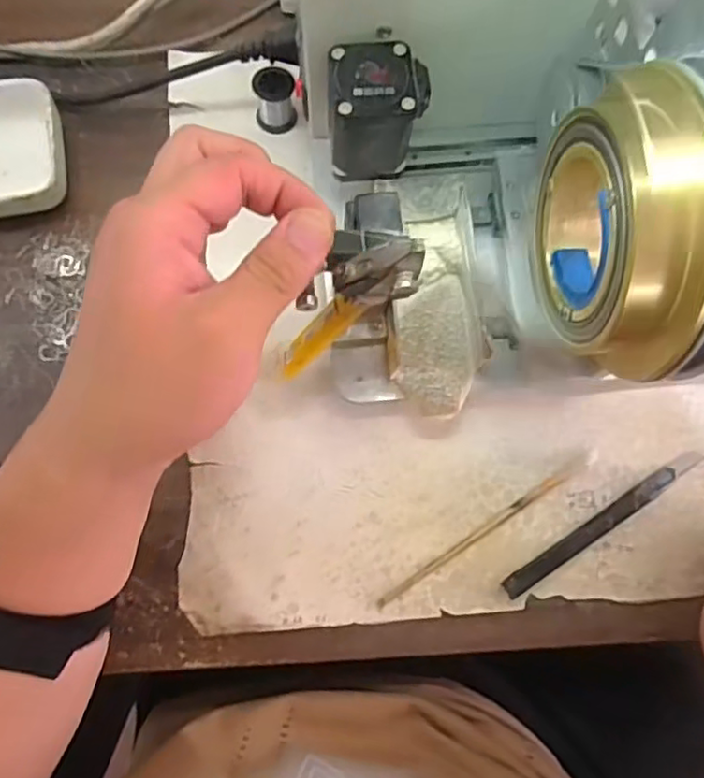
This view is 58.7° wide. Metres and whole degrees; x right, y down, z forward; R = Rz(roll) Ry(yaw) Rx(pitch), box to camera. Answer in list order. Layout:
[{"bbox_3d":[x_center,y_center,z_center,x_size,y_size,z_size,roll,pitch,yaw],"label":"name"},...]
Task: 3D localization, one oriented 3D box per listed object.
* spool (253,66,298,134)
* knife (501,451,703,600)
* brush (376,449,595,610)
[{"bbox_3d":[-0.050,-0.189,0.408,0.026,0.034,0.022,4,77,0],"label":"spool"},{"bbox_3d":[0.150,0.078,0.373,0.145,0.008,0.014,-33,80,-7],"label":"knife"},{"bbox_3d":[0.081,0.081,0.373,0.156,0.004,0.008,-33,80,-7],"label":"brush"}]

